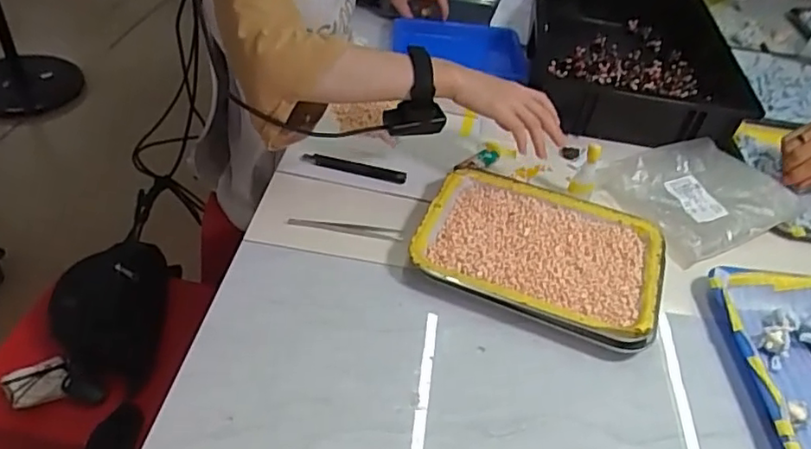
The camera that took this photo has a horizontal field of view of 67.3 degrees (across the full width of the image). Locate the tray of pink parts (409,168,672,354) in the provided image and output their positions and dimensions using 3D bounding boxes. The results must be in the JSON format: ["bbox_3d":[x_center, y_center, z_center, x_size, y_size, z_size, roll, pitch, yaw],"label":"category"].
[{"bbox_3d":[0.148,0.028,0.670,0.252,0.035,0.190,20,45,14],"label":"tray of pink parts"}]

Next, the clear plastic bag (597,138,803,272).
[{"bbox_3d":[0.371,-0.041,0.762,0.203,0.037,0.163,-13,46,-19],"label":"clear plastic bag"}]

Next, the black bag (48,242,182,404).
[{"bbox_3d":[-0.409,0.113,0.851,0.151,0.076,0.250,-4,43,-13],"label":"black bag"}]

